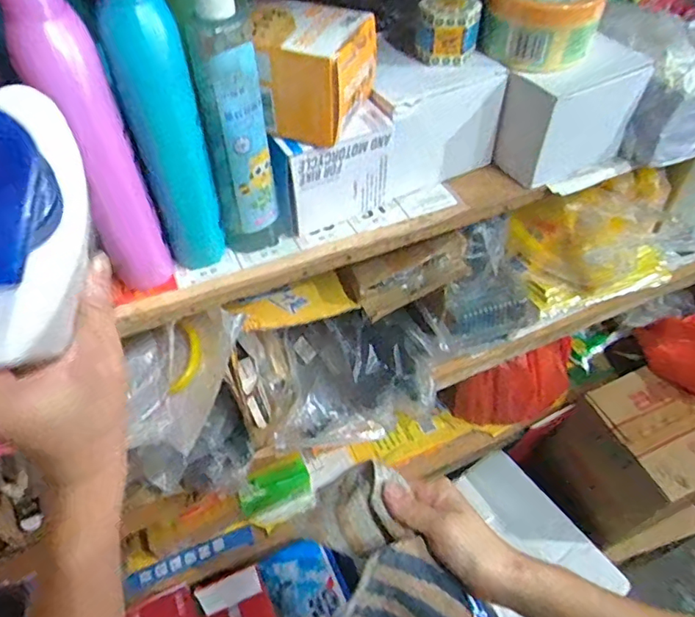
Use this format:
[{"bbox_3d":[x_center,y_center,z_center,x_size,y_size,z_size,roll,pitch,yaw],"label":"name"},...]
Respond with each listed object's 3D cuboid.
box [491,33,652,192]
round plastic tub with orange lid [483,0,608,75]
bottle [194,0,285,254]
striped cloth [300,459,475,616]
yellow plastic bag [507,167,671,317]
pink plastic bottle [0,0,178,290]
[{"bbox_3d":[0.199,-0.169,0.484,0.118,0.103,0.056,-23,53,-19],"label":"box"},{"bbox_3d":[0.166,-0.248,0.453,0.090,0.057,0.086,19,52,15],"label":"round plastic tub with orange lid"},{"bbox_3d":[-0.075,-0.137,0.368,0.045,0.218,0.051,-8,50,-7],"label":"bottle"},{"bbox_3d":[0.034,0.207,0.397,0.081,0.062,0.173,-29,72,-23],"label":"striped cloth"},{"bbox_3d":[0.341,-0.090,0.728,0.248,0.117,0.131,-10,50,-9],"label":"yellow plastic bag"},{"bbox_3d":[-0.152,-0.088,0.336,0.043,0.199,0.045,-20,52,-17],"label":"pink plastic bottle"}]

